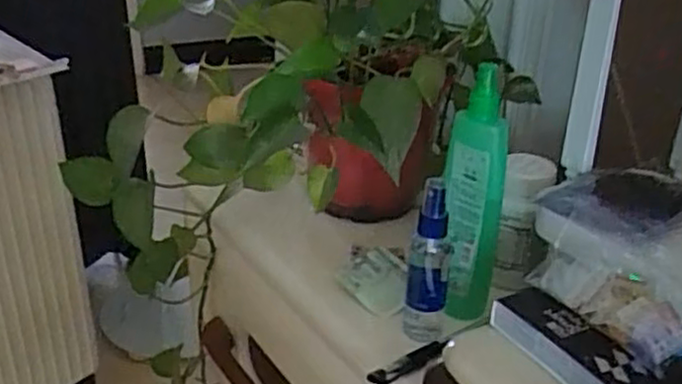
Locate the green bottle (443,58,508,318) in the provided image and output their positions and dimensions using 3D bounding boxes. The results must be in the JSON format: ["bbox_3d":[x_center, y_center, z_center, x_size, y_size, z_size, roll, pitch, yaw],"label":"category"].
[{"bbox_3d":[0.104,0.006,0.575,0.047,0.191,0.050,6,27,9],"label":"green bottle"}]

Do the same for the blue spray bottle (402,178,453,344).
[{"bbox_3d":[0.068,0.055,0.555,0.032,0.137,0.036,4,27,5],"label":"blue spray bottle"}]

